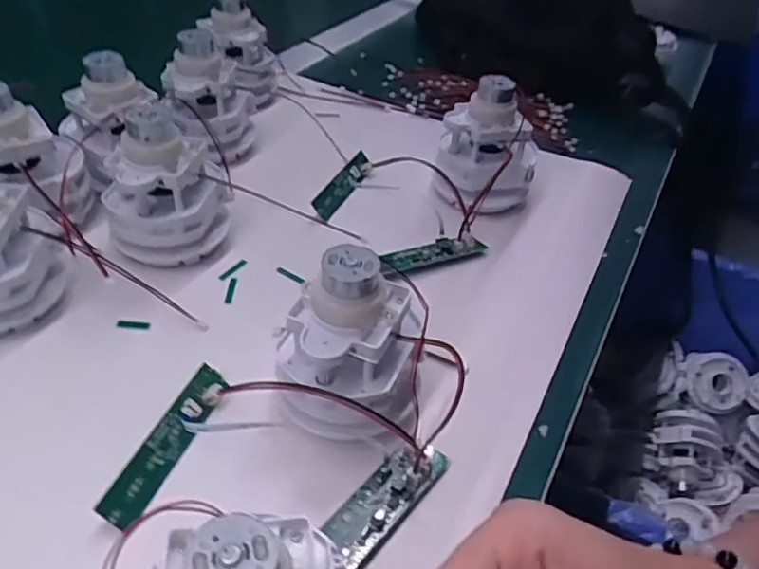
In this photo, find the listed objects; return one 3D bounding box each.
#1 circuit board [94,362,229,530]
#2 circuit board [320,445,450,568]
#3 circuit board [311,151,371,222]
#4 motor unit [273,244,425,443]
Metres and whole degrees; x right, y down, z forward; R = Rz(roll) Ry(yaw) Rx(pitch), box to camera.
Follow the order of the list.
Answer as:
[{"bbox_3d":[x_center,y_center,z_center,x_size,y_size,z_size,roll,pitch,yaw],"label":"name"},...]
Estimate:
[{"bbox_3d":[-0.090,0.067,0.267,0.017,0.010,0.082,44,41,-15],"label":"circuit board"},{"bbox_3d":[0.001,0.089,0.256,0.022,0.015,0.066,29,45,28],"label":"circuit board"},{"bbox_3d":[-0.024,-0.072,0.435,0.017,0.011,0.079,50,46,-15],"label":"circuit board"},{"bbox_3d":[-0.012,0.026,0.270,0.059,0.083,0.056,2,38,-2],"label":"motor unit"}]

